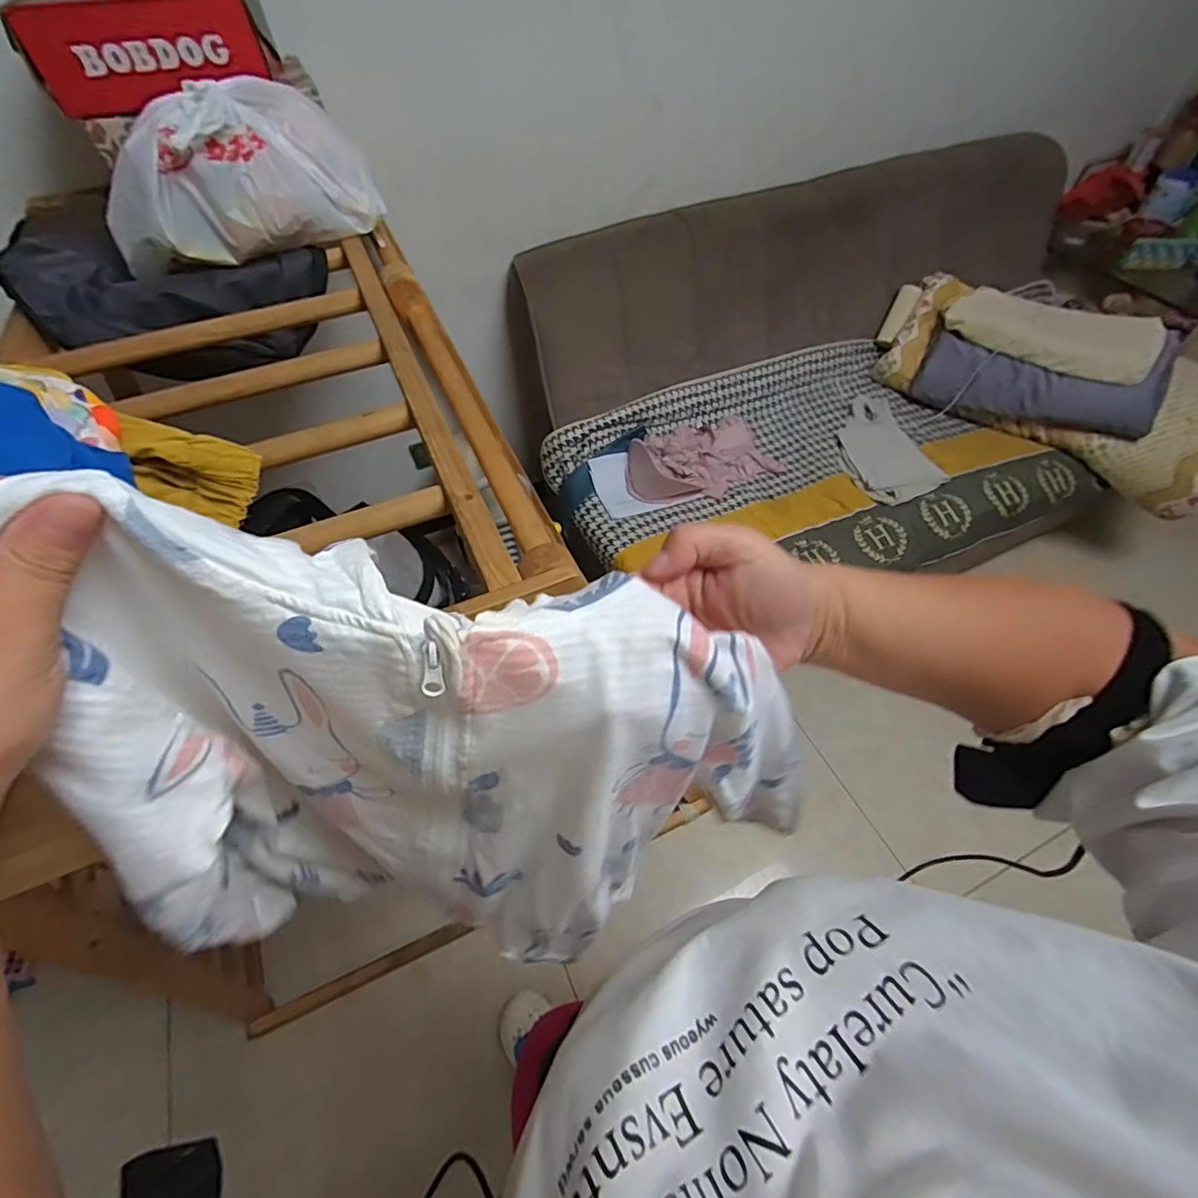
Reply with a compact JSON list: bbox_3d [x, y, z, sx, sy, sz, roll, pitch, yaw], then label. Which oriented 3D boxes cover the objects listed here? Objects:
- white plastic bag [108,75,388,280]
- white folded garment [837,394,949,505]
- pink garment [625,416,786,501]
[{"bbox_3d":[-0.493,-0.573,0.747,0.353,0.152,0.148,-28,58,-17],"label":"white plastic bag"},{"bbox_3d":[0.827,-0.452,1.600,0.233,0.029,0.453,-3,55,0],"label":"white folded garment"},{"bbox_3d":[0.291,-0.408,1.576,0.475,0.112,0.246,-27,58,-17],"label":"pink garment"}]

